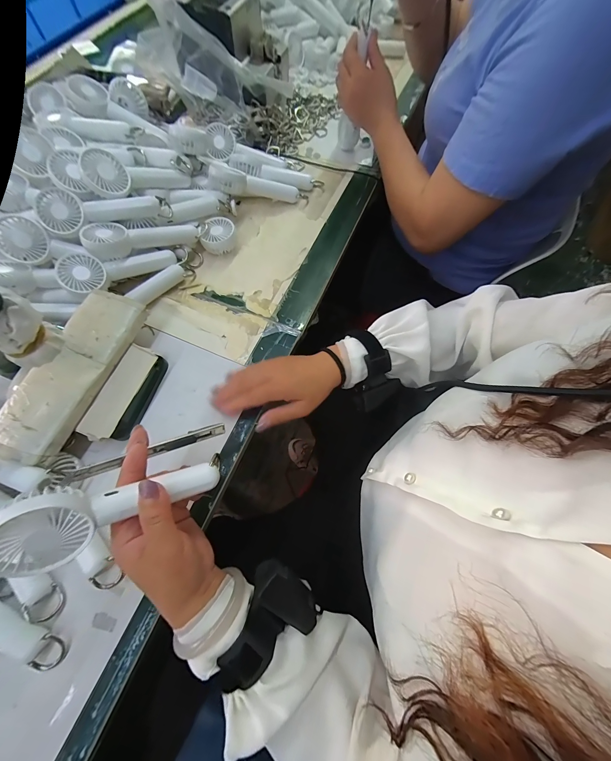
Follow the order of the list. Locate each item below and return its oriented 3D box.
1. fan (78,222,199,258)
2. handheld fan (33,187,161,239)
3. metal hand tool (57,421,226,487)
[{"bbox_3d":[-0.234,-0.209,0.408,0.149,0.029,0.050,-19,69,-27],"label":"fan"},{"bbox_3d":[-0.278,-0.234,0.381,0.148,0.039,0.059,-9,68,-1],"label":"handheld fan"},{"bbox_3d":[-0.140,0.065,0.262,0.133,0.011,0.011,-16,68,-35],"label":"metal hand tool"}]

